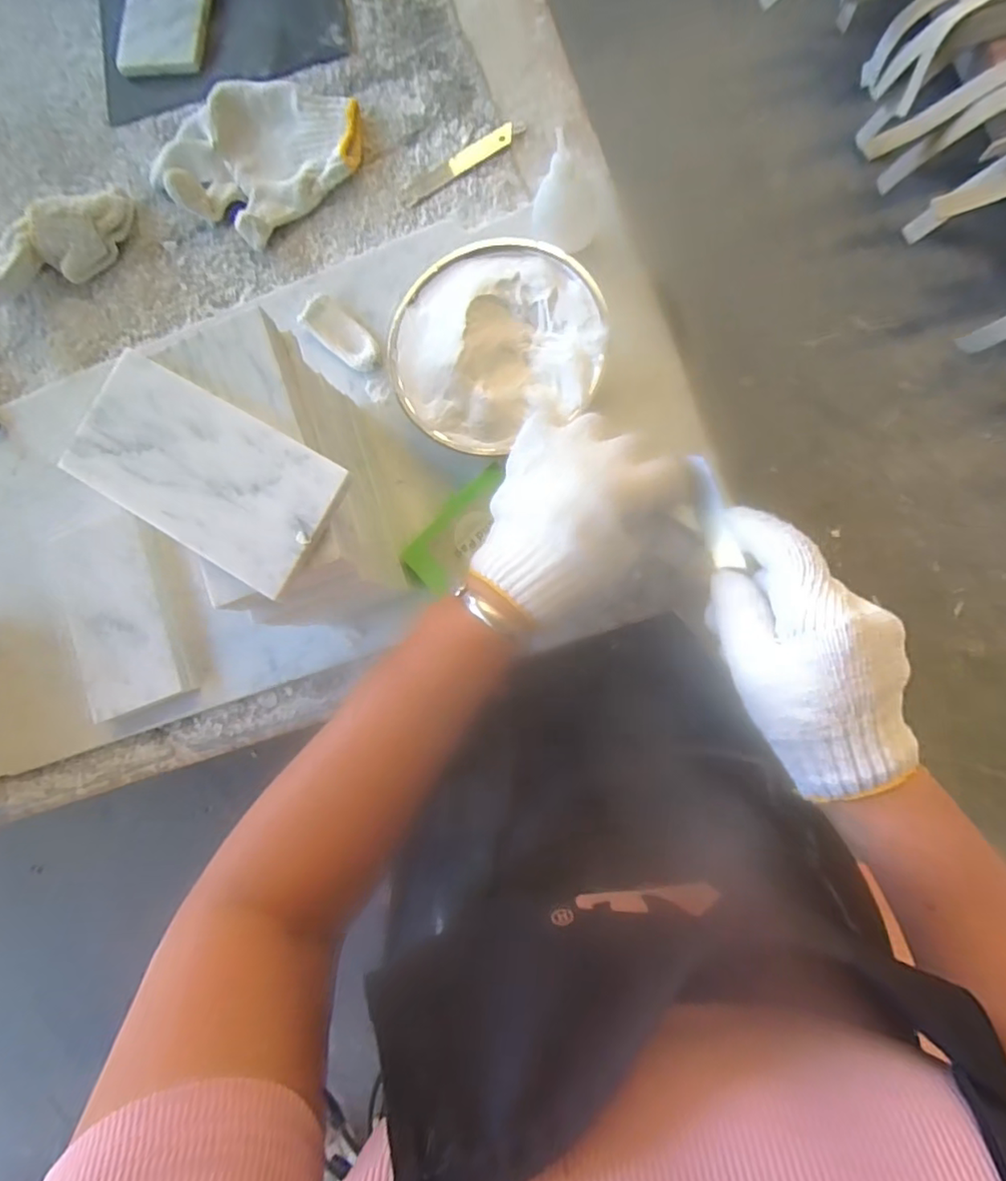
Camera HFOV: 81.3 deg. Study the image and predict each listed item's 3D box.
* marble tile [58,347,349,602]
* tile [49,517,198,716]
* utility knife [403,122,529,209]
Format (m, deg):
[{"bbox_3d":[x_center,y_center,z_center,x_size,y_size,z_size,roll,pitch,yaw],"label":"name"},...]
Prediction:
[{"bbox_3d":[-0.161,-0.064,0.312,0.148,0.006,0.075,30,90,10],"label":"marble tile"},{"bbox_3d":[-0.286,0.017,0.446,0.081,0.025,0.145,-18,83,4],"label":"tile"},{"bbox_3d":[-0.032,-0.337,0.461,0.108,0.006,0.016,-31,82,3],"label":"utility knife"}]

